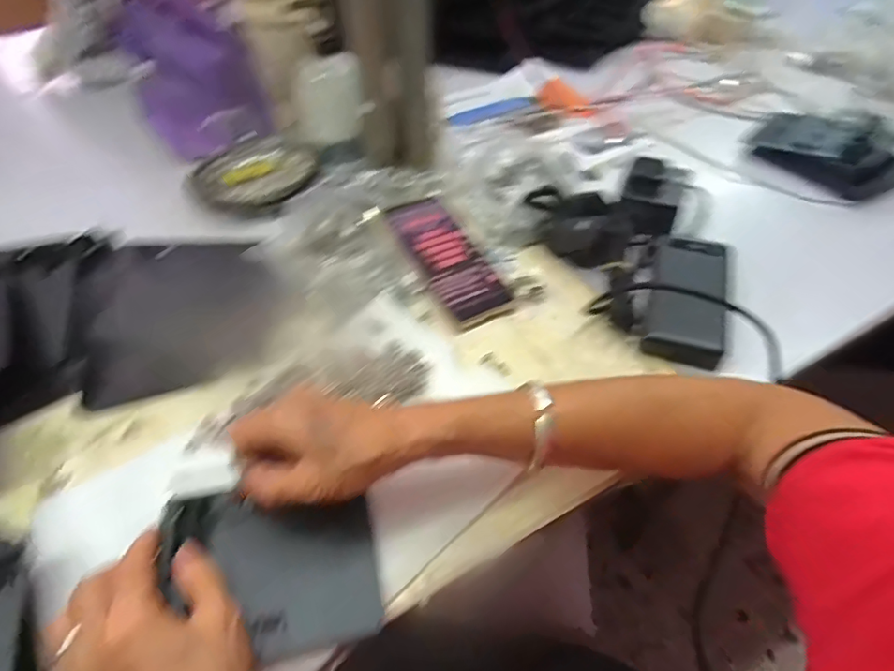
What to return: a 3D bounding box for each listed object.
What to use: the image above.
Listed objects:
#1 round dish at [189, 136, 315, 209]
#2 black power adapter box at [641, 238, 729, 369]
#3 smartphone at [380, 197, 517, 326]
[{"bbox_3d":[-0.234,-0.196,0.640,0.136,0.031,0.154,-35,57,-26],"label":"round dish"},{"bbox_3d":[0.231,-0.039,0.506,0.065,0.029,0.150,15,51,13],"label":"black power adapter box"},{"bbox_3d":[-0.002,-0.081,0.536,0.067,0.015,0.164,-27,65,-18],"label":"smartphone"}]

